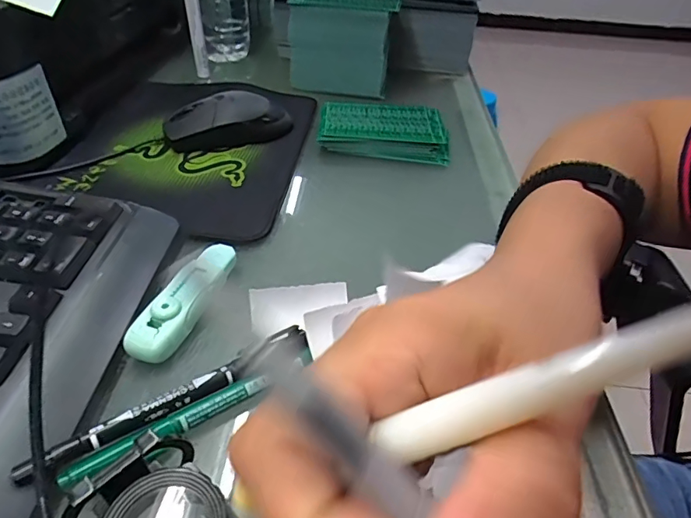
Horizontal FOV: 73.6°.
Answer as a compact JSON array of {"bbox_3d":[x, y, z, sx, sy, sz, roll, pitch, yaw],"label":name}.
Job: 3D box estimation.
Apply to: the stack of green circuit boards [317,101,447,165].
[{"bbox_3d":[0.035,-0.117,0.432,0.116,0.027,0.070,4,42,0],"label":"stack of green circuit boards"}]

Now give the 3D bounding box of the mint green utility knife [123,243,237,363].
[{"bbox_3d":[-0.090,0.021,0.268,0.023,0.016,0.087,15,44,13],"label":"mint green utility knife"}]

